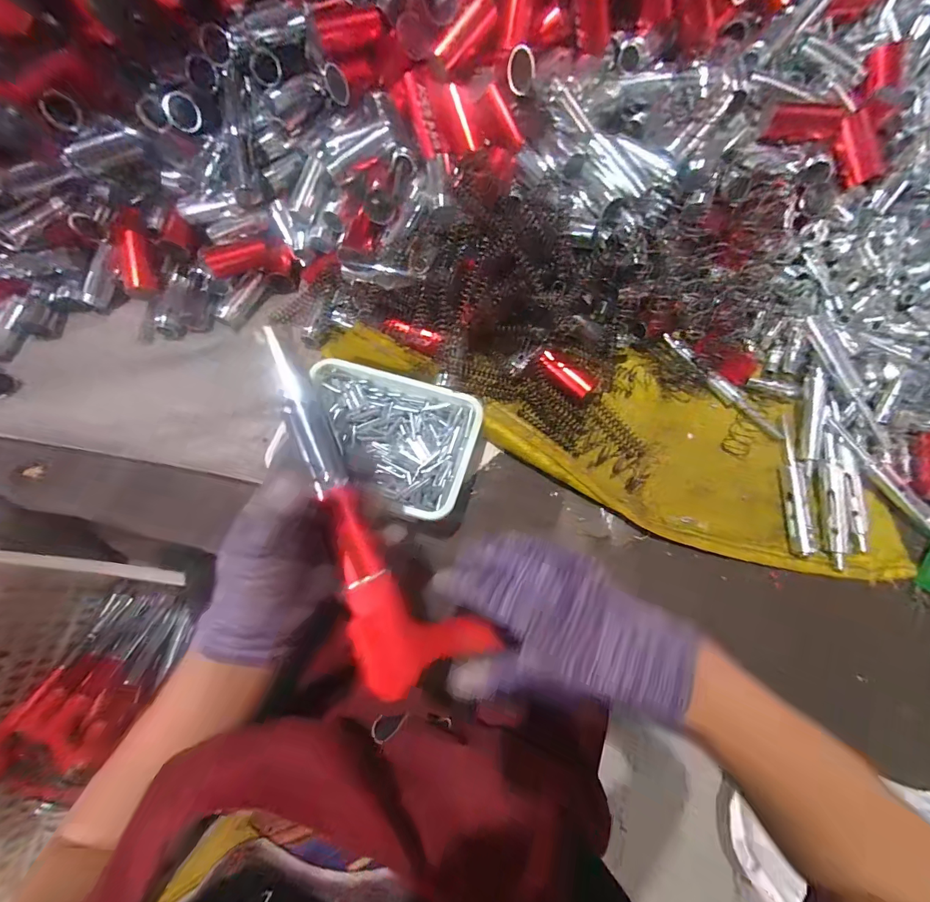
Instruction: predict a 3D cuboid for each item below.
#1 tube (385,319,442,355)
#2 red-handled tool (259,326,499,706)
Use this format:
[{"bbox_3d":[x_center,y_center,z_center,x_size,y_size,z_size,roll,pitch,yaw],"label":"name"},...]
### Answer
[{"bbox_3d":[-0.051,-0.113,0.397,0.055,0.014,0.016,20,71,6],"label":"tube"},{"bbox_3d":[-0.068,0.036,0.267,0.077,0.026,0.245,-26,85,-10],"label":"red-handled tool"}]

